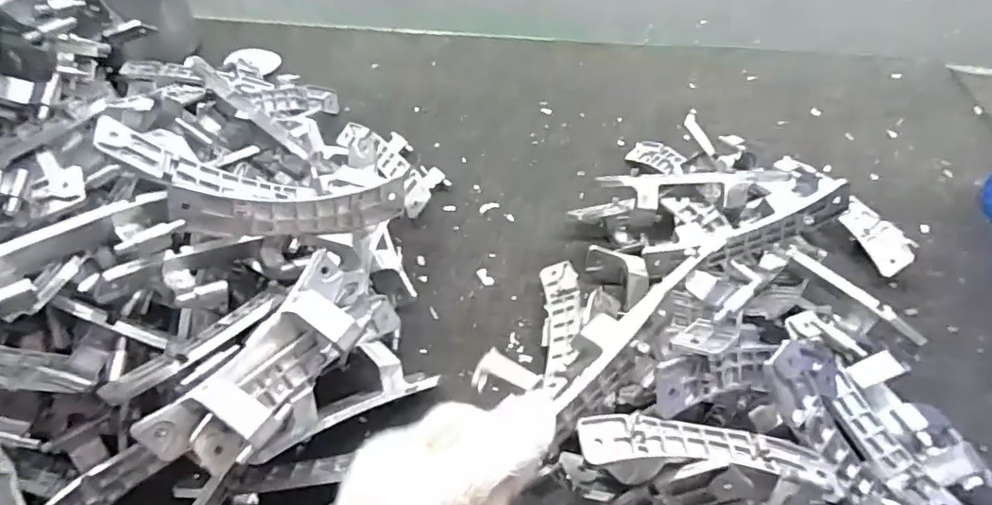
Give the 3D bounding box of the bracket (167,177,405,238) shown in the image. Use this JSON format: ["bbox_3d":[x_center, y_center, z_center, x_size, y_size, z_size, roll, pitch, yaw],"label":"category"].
[{"bbox_3d":[-0.137,-0.029,0.392,0.150,0.033,0.018,-6,47,-28],"label":"bracket"}]

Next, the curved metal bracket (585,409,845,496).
[{"bbox_3d":[0.120,0.106,0.313,0.154,0.020,0.034,10,48,-11],"label":"curved metal bracket"}]

